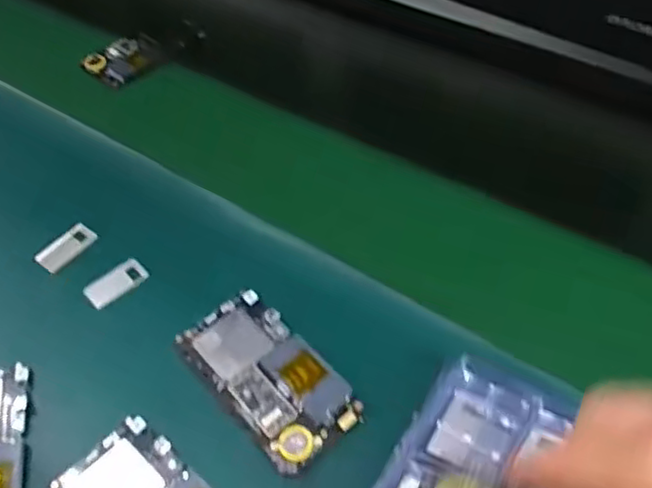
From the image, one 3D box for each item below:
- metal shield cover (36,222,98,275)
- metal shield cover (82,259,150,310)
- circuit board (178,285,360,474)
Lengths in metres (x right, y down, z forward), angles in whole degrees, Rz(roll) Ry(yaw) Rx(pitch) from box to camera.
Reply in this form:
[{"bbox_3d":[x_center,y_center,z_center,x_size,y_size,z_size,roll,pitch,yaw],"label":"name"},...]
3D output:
[{"bbox_3d":[-0.199,0.003,0.508,0.024,0.004,0.047,31,53,10],"label":"metal shield cover"},{"bbox_3d":[-0.154,0.029,0.484,0.044,0.005,0.022,-36,58,-25],"label":"metal shield cover"},{"bbox_3d":[-0.037,0.084,0.425,0.064,0.007,0.121,-34,57,-24],"label":"circuit board"}]

